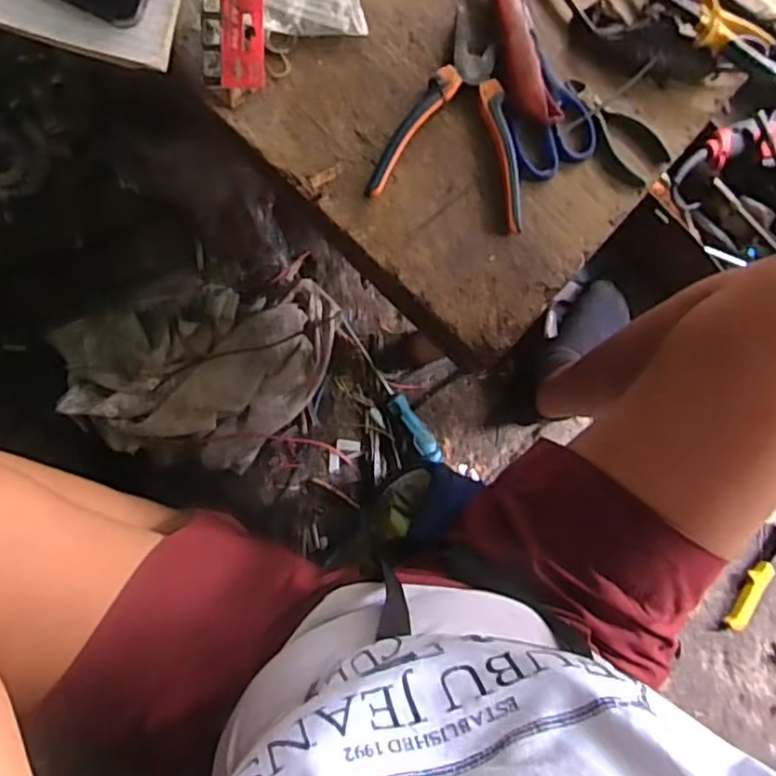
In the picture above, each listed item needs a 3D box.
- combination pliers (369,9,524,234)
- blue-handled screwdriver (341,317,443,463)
[{"bbox_3d":[0.065,-0.227,0.551,0.130,0.015,0.165,14,84,-8],"label":"combination pliers"},{"bbox_3d":[0.003,0.006,0.841,0.026,0.022,0.216,-35,92,-10],"label":"blue-handled screwdriver"}]

